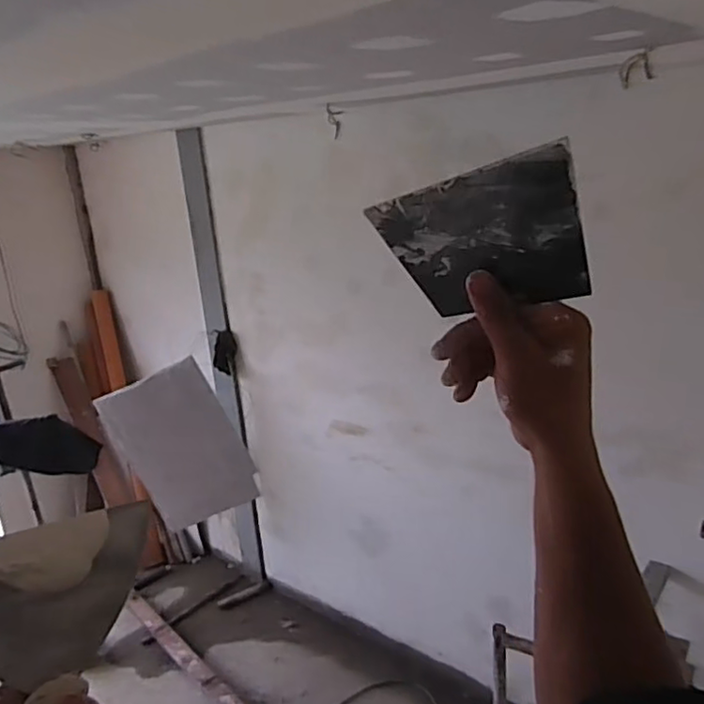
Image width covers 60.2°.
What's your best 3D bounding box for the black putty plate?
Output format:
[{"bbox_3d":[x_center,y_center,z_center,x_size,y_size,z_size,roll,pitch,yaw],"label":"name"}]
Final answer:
[{"bbox_3d":[0.085,-0.070,0.394,0.140,0.094,0.006,-7,32,46],"label":"black putty plate"}]

